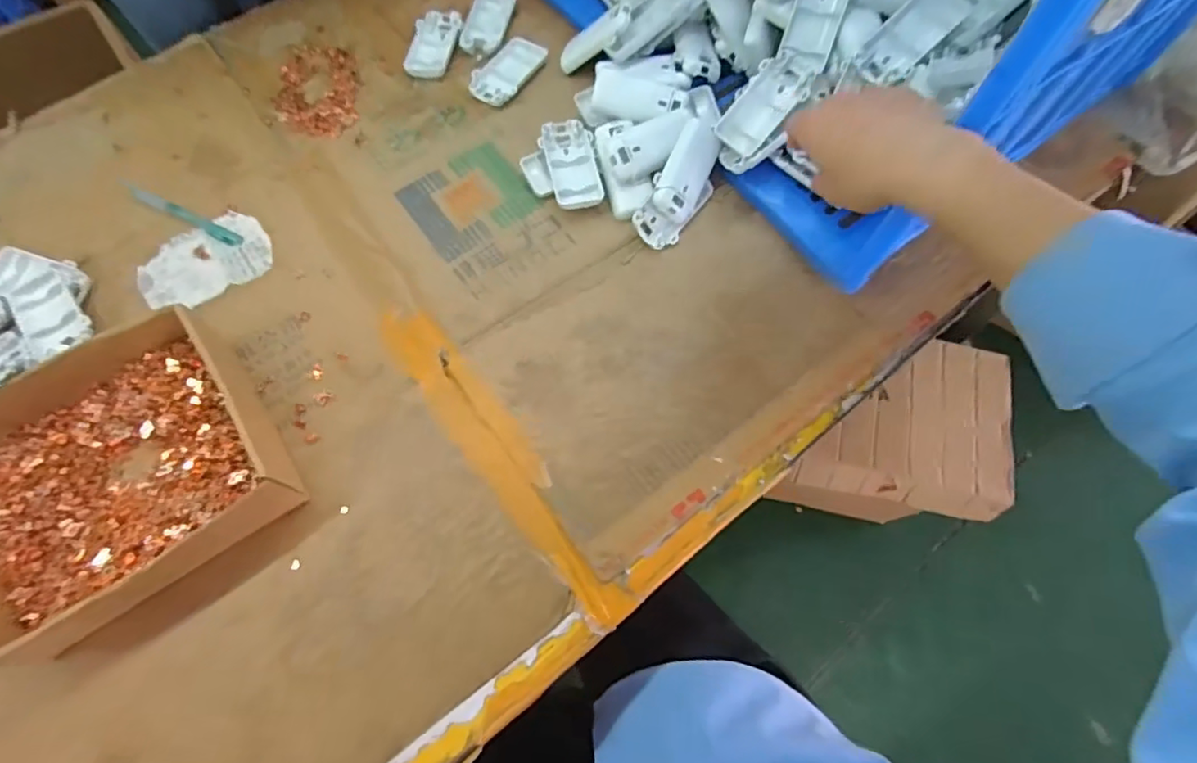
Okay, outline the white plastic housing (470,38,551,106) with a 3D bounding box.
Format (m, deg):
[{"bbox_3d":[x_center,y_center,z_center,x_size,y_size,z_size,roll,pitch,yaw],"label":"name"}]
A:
[{"bbox_3d":[-0.099,-0.338,0.635,0.048,0.010,0.093,33,72,12],"label":"white plastic housing"}]

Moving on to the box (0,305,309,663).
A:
[{"bbox_3d":[-0.366,0.070,0.443,0.210,0.066,0.204,-30,72,-11],"label":"box"}]

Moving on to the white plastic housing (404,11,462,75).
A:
[{"bbox_3d":[-0.184,-0.377,0.655,0.050,0.009,0.096,6,69,2],"label":"white plastic housing"}]

